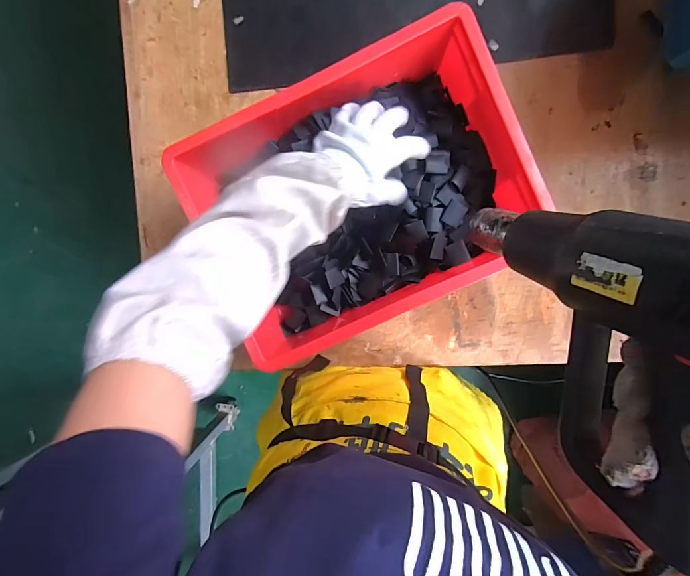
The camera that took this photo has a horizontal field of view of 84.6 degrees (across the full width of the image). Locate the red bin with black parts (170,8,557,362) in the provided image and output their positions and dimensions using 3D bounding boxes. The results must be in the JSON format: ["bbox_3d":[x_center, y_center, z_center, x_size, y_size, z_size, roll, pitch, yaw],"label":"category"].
[{"bbox_3d":[0.019,-0.119,0.510,0.394,0.119,0.289,-24,94,5],"label":"red bin with black parts"}]

